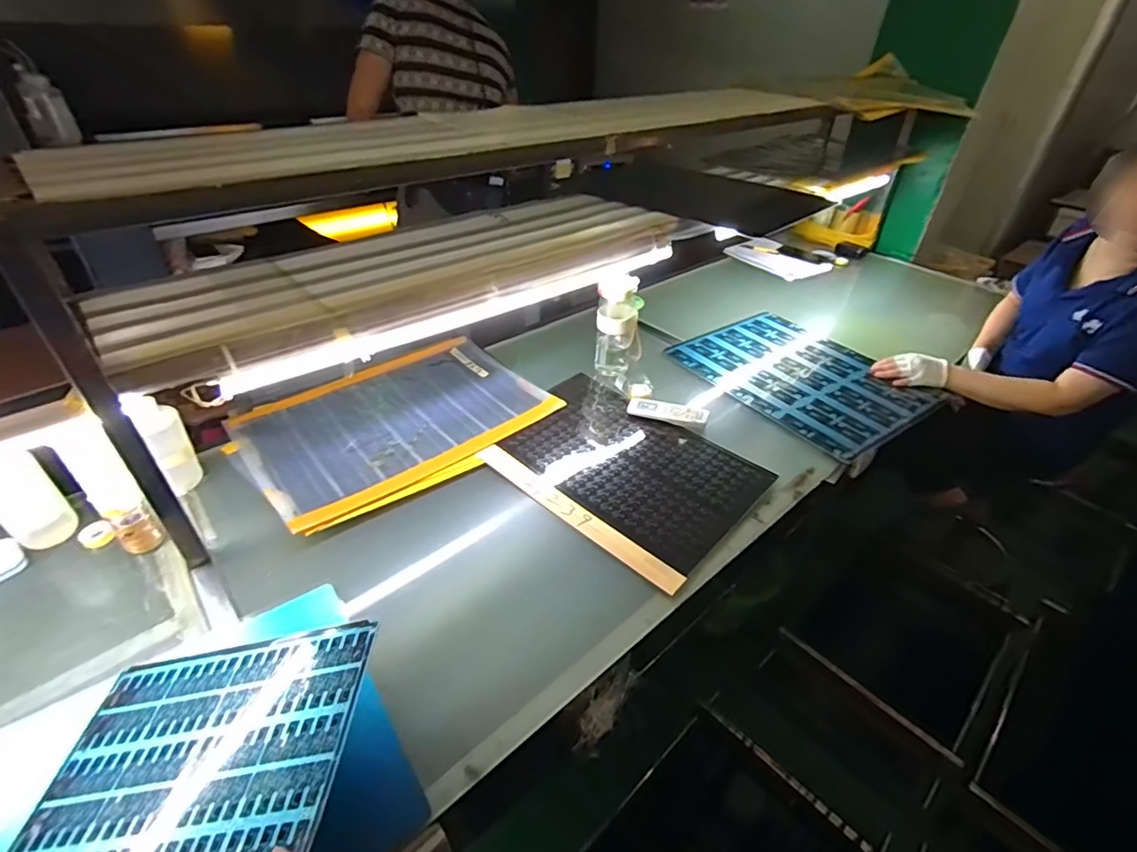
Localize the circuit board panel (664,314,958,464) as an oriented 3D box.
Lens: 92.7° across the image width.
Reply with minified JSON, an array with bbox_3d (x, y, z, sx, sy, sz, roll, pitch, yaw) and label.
[{"bbox_3d":[0.558,-0.131,1.297,0.453,0.012,0.508,-22,44,-29],"label":"circuit board panel"}]

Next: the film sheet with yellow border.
[{"bbox_3d":[-0.342,-0.021,1.091,0.548,0.022,0.417,-25,46,-31],"label":"film sheet with yellow border"}]

